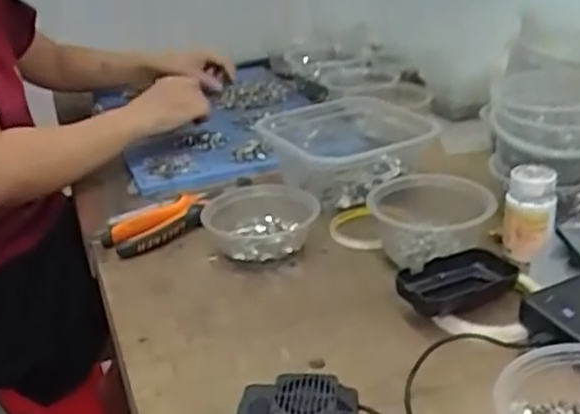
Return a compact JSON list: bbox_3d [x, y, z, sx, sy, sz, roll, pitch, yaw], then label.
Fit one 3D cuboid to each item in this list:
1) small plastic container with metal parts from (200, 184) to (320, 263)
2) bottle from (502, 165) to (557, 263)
[{"bbox_3d":[-0.029,0.016,0.718,0.117,0.044,0.117,-8,26,-3],"label":"small plastic container with metal parts"},{"bbox_3d":[0.223,0.003,0.650,0.042,0.073,0.039,4,28,19],"label":"bottle"}]

